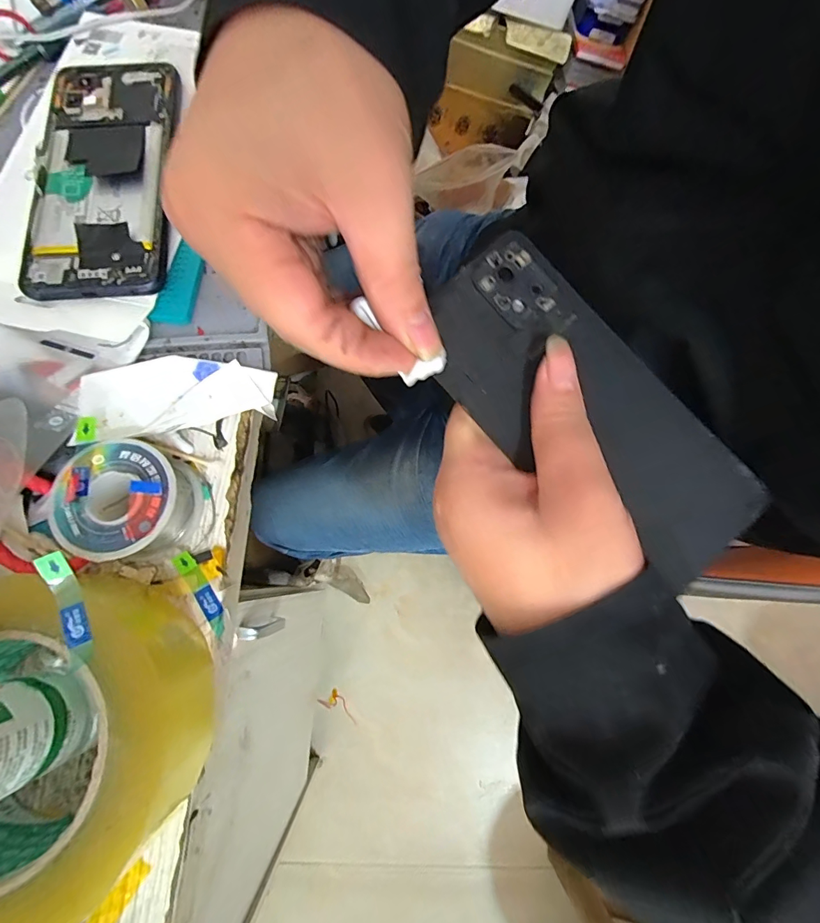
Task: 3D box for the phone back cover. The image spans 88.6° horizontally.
[{"bbox_3d":[0.075,-0.021,0.175,0.157,0.010,0.068,44,80,0],"label":"phone back cover"}]

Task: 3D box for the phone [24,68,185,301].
[{"bbox_3d":[-0.176,-0.167,0.243,0.071,0.015,0.159,-4,75,-3],"label":"phone"}]

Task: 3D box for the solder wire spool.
[{"bbox_3d":[-0.132,0.019,0.200,0.053,0.033,0.052,0,75,-2],"label":"solder wire spool"}]

